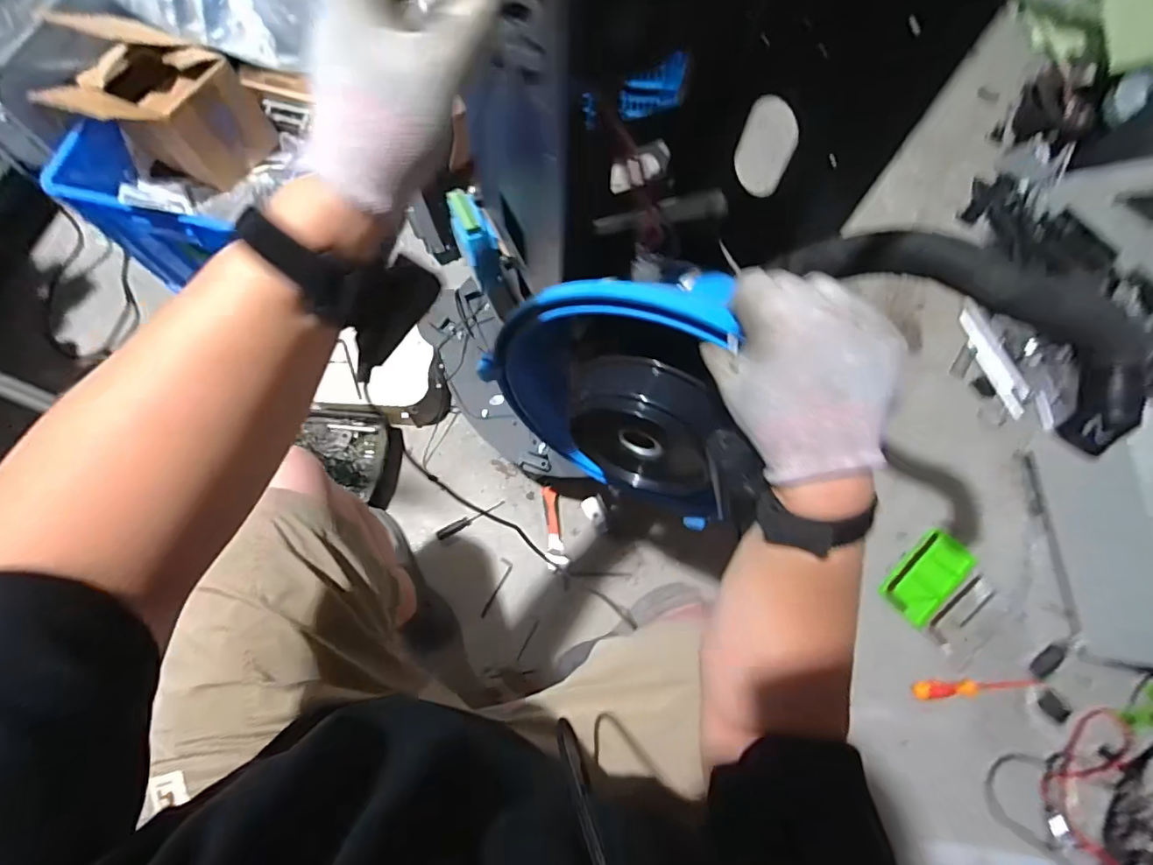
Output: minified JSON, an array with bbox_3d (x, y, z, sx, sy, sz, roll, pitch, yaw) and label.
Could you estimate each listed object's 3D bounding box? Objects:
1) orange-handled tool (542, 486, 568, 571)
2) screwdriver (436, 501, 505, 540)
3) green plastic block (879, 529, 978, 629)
[{"bbox_3d":[-0.045,0.187,1.028,0.038,0.019,0.160,-6,71,-5],"label":"orange-handled tool"},{"bbox_3d":[-0.207,0.172,1.027,0.140,0.018,0.021,-26,74,-11],"label":"screwdriver"},{"bbox_3d":[0.691,0.280,1.014,0.205,0.034,0.115,-42,77,-15],"label":"green plastic block"}]

